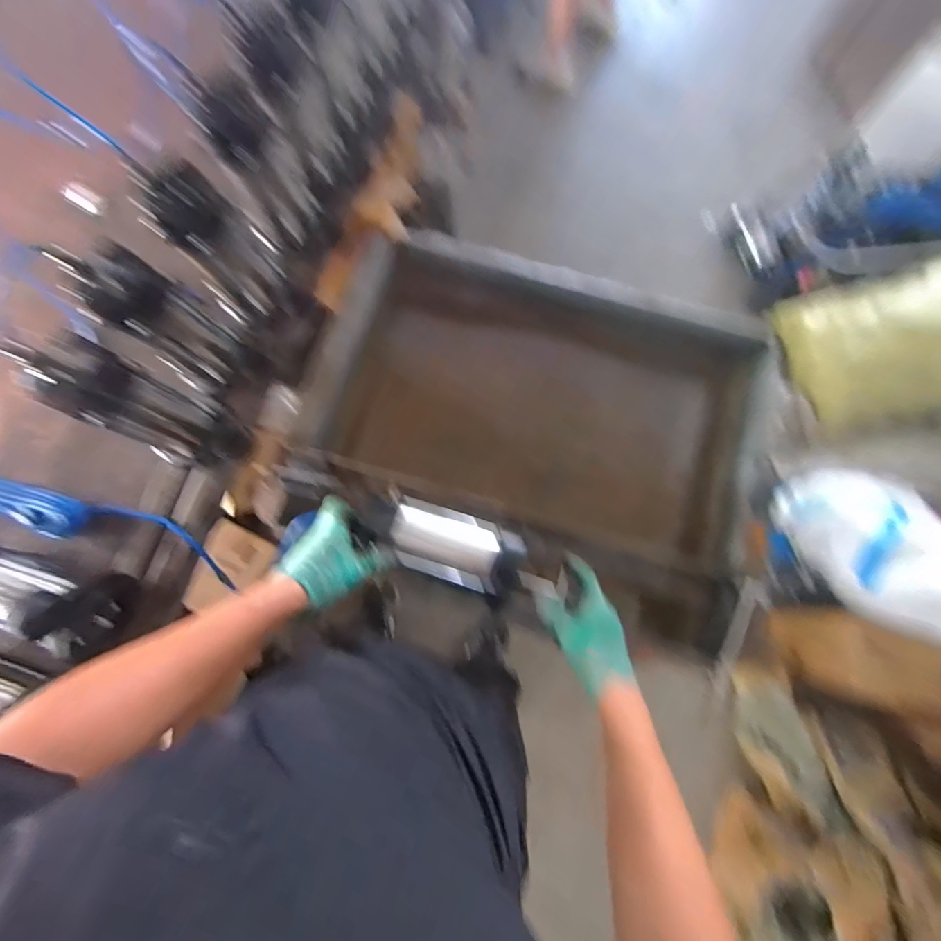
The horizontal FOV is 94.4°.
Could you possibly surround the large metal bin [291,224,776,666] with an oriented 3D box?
[{"bbox_3d":[0.115,-0.081,0.823,0.739,0.251,0.549,18,78,4],"label":"large metal bin"}]

